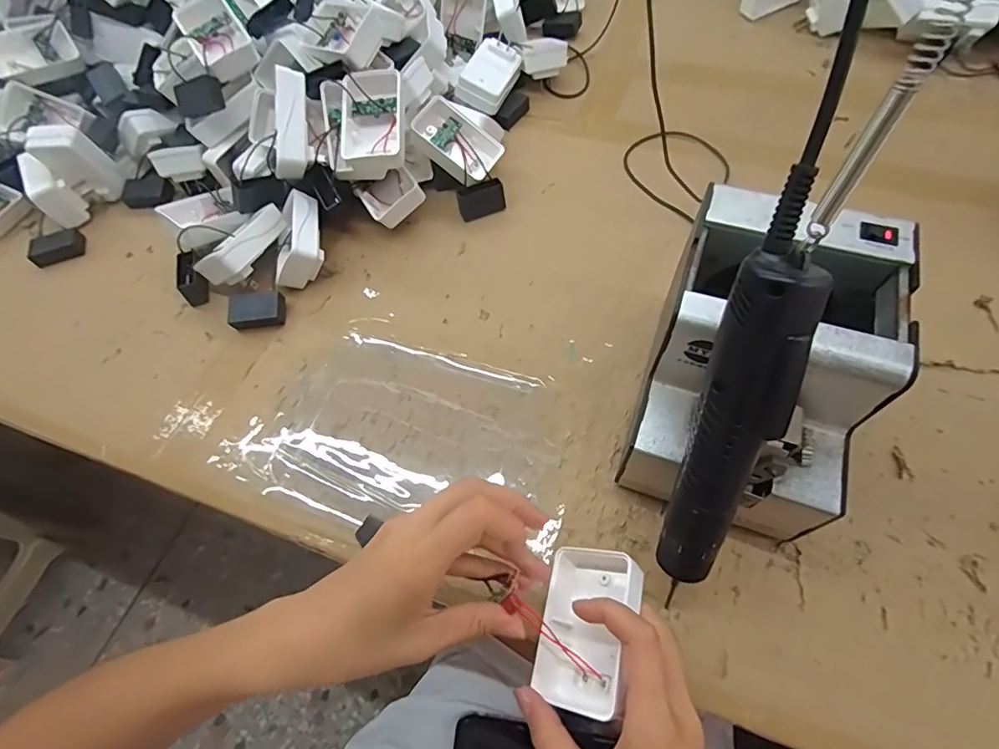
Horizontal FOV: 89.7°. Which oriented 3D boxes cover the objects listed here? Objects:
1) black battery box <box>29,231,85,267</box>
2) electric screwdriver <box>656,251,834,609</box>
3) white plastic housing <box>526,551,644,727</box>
[{"bbox_3d":[-0.478,-0.138,0.541,0.051,0.012,0.029,-23,61,-8],"label":"black battery box"},{"bbox_3d":[0.120,0.038,0.269,0.038,0.199,0.030,10,31,9],"label":"electric screwdriver"},{"bbox_3d":[0.056,0.159,0.318,0.055,0.031,0.095,12,63,10],"label":"white plastic housing"}]

